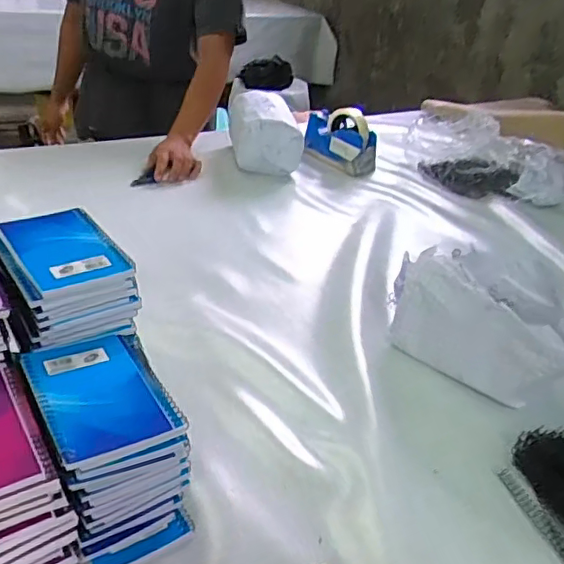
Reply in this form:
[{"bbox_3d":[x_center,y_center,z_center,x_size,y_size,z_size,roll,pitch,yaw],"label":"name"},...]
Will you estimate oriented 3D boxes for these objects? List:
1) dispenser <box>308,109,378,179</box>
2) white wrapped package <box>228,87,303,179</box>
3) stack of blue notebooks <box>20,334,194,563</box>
[{"bbox_3d":[0.119,-0.304,1.219,0.084,0.113,0.176,-23,43,-39],"label":"dispenser"},{"bbox_3d":[-0.033,-0.297,1.170,0.137,0.121,0.177,2,33,-9],"label":"white wrapped package"},{"bbox_3d":[-0.146,0.137,0.494,0.100,0.121,0.155,-15,38,-29],"label":"stack of blue notebooks"}]

